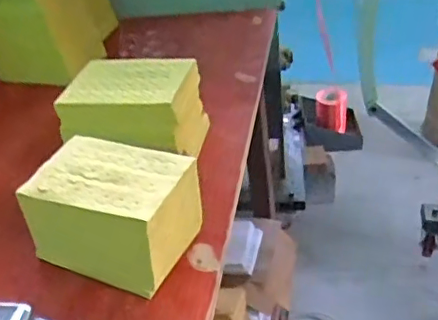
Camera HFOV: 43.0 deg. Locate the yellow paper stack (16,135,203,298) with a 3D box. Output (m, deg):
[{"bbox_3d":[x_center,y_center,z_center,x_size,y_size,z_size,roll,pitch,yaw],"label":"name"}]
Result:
[{"bbox_3d":[-0.111,0.056,0.613,0.161,0.101,0.113,13,42,22],"label":"yellow paper stack"}]

